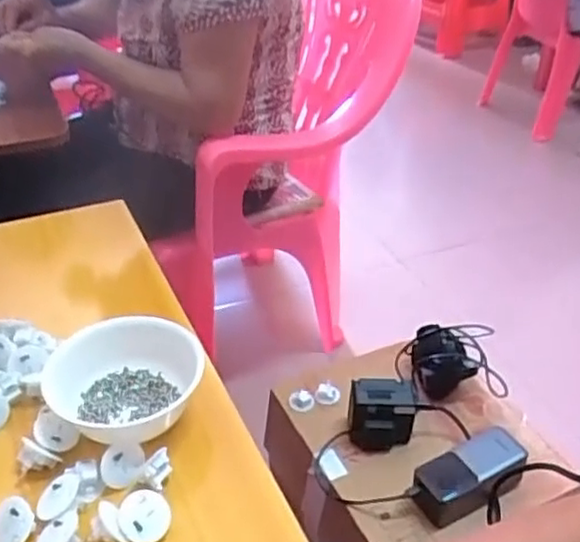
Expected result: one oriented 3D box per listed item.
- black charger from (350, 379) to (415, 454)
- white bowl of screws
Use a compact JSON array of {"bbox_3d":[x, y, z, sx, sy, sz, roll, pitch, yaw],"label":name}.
[{"bbox_3d":[0.112,0.177,0.842,0.080,0.076,0.054,2,35,1],"label":"black charger"},{"bbox_3d":[-0.131,0.084,0.533,0.117,0.063,0.096,-14,38,-21],"label":"white bowl of screws"}]

